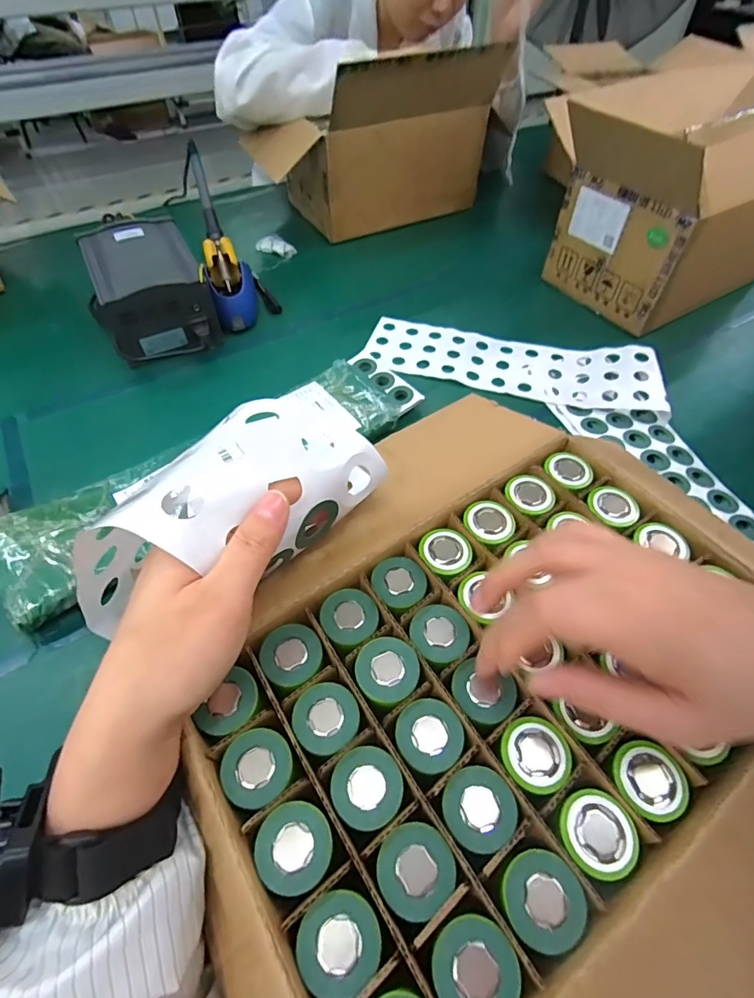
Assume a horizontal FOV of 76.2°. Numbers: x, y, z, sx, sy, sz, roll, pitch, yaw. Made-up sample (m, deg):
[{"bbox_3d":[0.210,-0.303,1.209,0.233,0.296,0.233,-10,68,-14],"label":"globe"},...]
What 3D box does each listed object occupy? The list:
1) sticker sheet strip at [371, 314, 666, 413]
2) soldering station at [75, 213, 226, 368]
[{"bbox_3d":[0.174,-0.184,0.640,0.375,0.025,0.105,15,59,14],"label":"sticker sheet strip"},{"bbox_3d":[-0.300,-0.272,0.644,0.135,0.110,0.197,-20,57,-15],"label":"soldering station"}]

